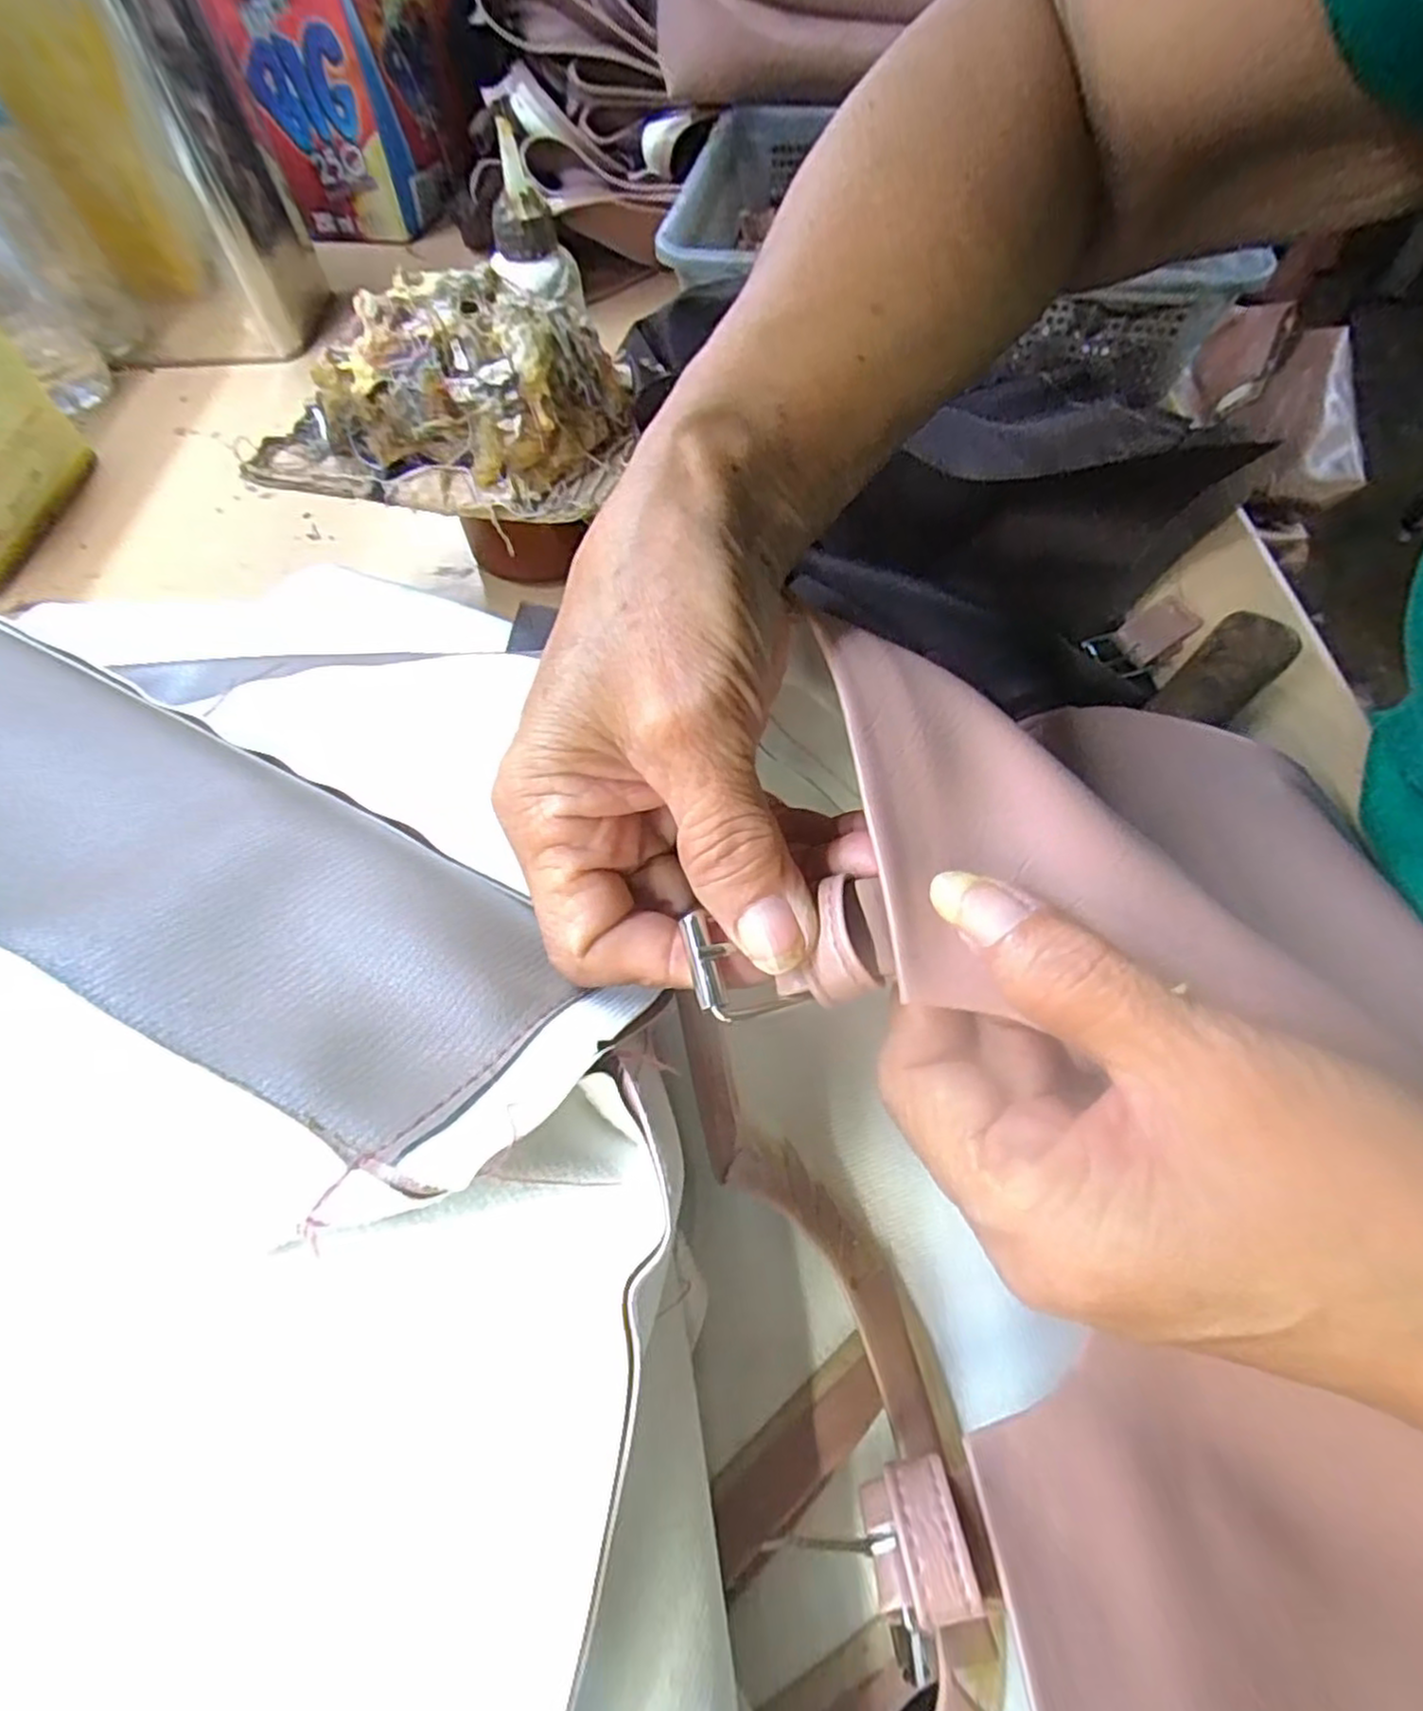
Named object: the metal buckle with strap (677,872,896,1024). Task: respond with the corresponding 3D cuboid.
[{"bbox_3d":[0.016,0.019,0.146,0.039,0.011,0.022,-14,60,1],"label":"metal buckle with strap"}]

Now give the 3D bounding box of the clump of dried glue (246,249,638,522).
[{"bbox_3d":[-0.114,-0.200,0.311,0.157,0.058,0.095,7,61,7],"label":"clump of dried glue"}]

